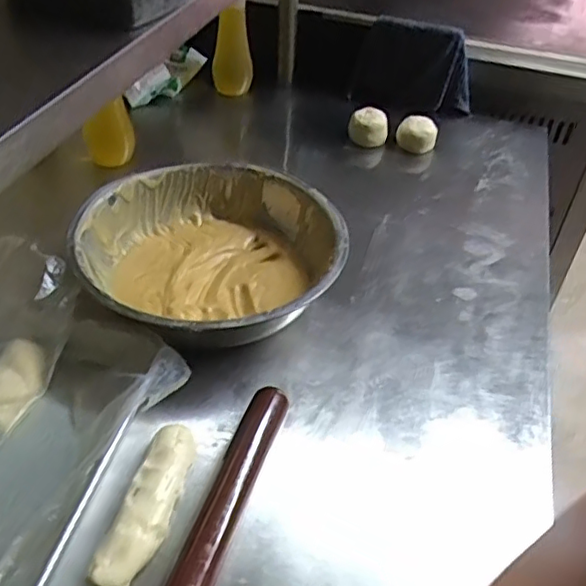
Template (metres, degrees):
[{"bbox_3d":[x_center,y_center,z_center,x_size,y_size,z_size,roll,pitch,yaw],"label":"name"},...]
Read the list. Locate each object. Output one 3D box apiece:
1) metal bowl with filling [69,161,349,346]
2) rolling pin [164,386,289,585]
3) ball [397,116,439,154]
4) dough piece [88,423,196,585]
[{"bbox_3d":[-0.104,-0.045,0.765,0.312,0.096,0.305,3,42,-2],"label":"metal bowl with filling"},{"bbox_3d":[-0.073,0.211,0.536,0.044,0.031,0.337,15,43,11],"label":"rolling pin"},{"bbox_3d":[0.224,-0.286,1.109,0.071,0.051,0.058,18,43,15],"label":"ball"},{"bbox_3d":[-0.130,0.194,0.563,0.047,0.032,0.153,11,42,7],"label":"dough piece"}]

